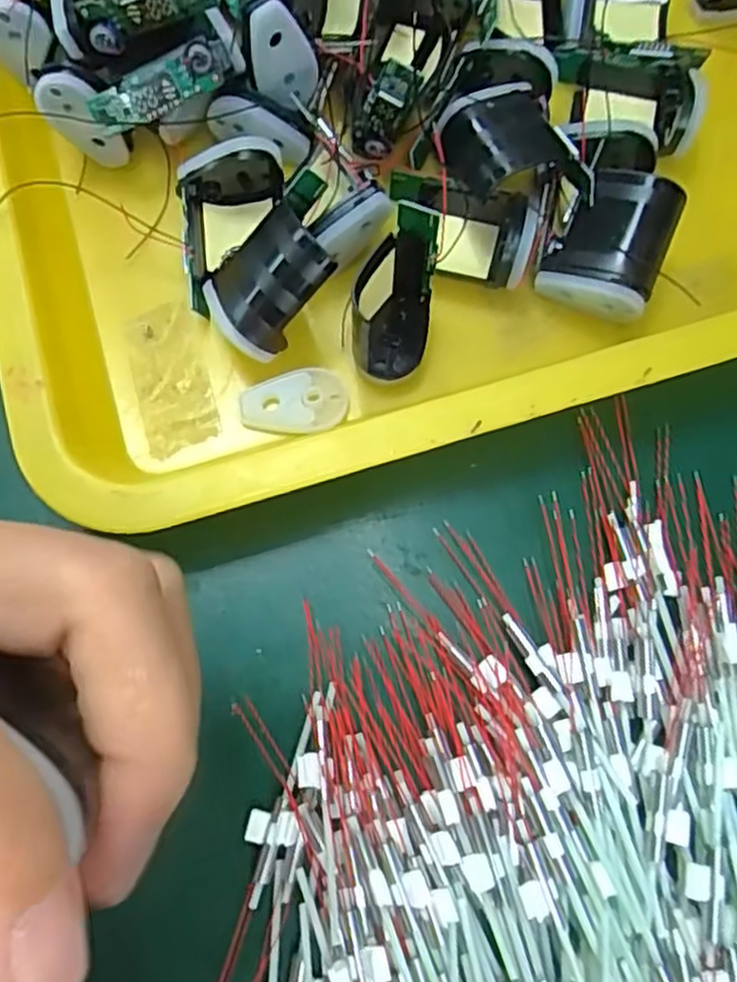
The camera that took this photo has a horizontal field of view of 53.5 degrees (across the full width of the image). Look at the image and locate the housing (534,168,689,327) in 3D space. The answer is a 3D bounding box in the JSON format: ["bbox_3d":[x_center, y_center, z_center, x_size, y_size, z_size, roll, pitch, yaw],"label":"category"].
[{"bbox_3d":[0.080,-0.081,0.241,0.035,0.027,0.040,26,76,7],"label":"housing"}]

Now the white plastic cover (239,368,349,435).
[{"bbox_3d":[-0.025,-0.029,0.242,0.035,0.007,0.020,-7,75,-2],"label":"white plastic cover"}]

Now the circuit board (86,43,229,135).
[{"bbox_3d":[-0.068,-0.130,0.238,0.048,0.014,0.006,-20,76,9],"label":"circuit board"}]

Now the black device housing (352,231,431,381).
[{"bbox_3d":[0.008,-0.058,0.230,0.022,0.037,0.036,7,75,2],"label":"black device housing"}]

